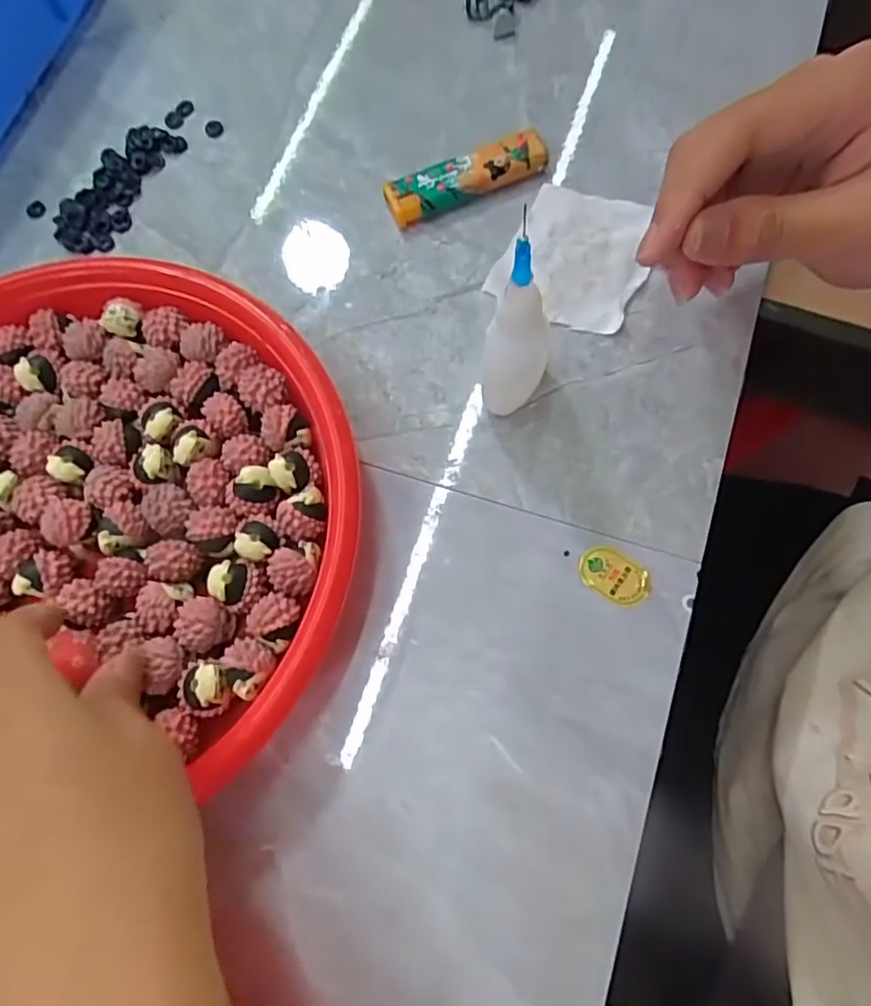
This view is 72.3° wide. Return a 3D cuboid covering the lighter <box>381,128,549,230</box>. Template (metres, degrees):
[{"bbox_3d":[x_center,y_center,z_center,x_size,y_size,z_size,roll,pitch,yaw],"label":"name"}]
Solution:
[{"bbox_3d":[0.014,-0.154,0.283,0.076,0.014,0.020,-23,72,-5],"label":"lighter"}]

